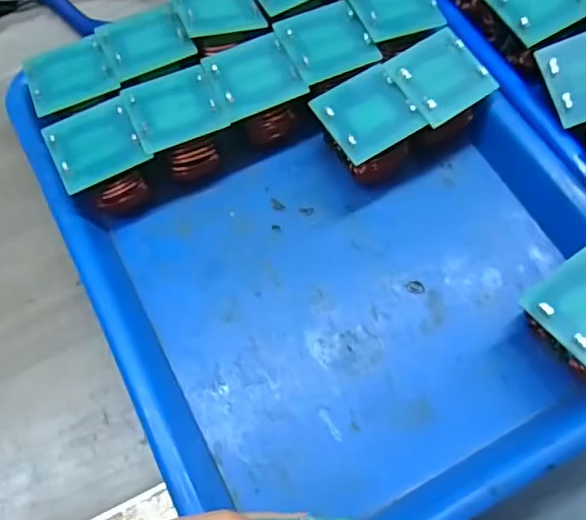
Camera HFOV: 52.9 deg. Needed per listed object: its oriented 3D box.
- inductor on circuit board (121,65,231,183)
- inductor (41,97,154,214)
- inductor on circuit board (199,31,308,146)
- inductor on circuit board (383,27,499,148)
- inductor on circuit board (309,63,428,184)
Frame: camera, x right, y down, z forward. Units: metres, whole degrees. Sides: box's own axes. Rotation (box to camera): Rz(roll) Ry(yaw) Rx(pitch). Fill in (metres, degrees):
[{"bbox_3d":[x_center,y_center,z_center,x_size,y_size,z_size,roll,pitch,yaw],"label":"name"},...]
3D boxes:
[{"bbox_3d":[-0.062,-0.072,0.335,0.046,0.049,0.050,-24,68,-7],"label":"inductor on circuit board"},{"bbox_3d":[-0.103,-0.052,0.329,0.047,0.049,0.047,-29,69,-8],"label":"inductor"},{"bbox_3d":[-0.020,-0.092,0.338,0.046,0.043,0.050,-24,68,-7],"label":"inductor on circuit board"},{"bbox_3d":[0.079,-0.092,0.331,0.047,0.049,0.044,-34,70,-11],"label":"inductor on circuit board"},{"bbox_3d":[0.039,-0.067,0.326,0.048,0.048,0.045,-31,69,-9],"label":"inductor on circuit board"}]

